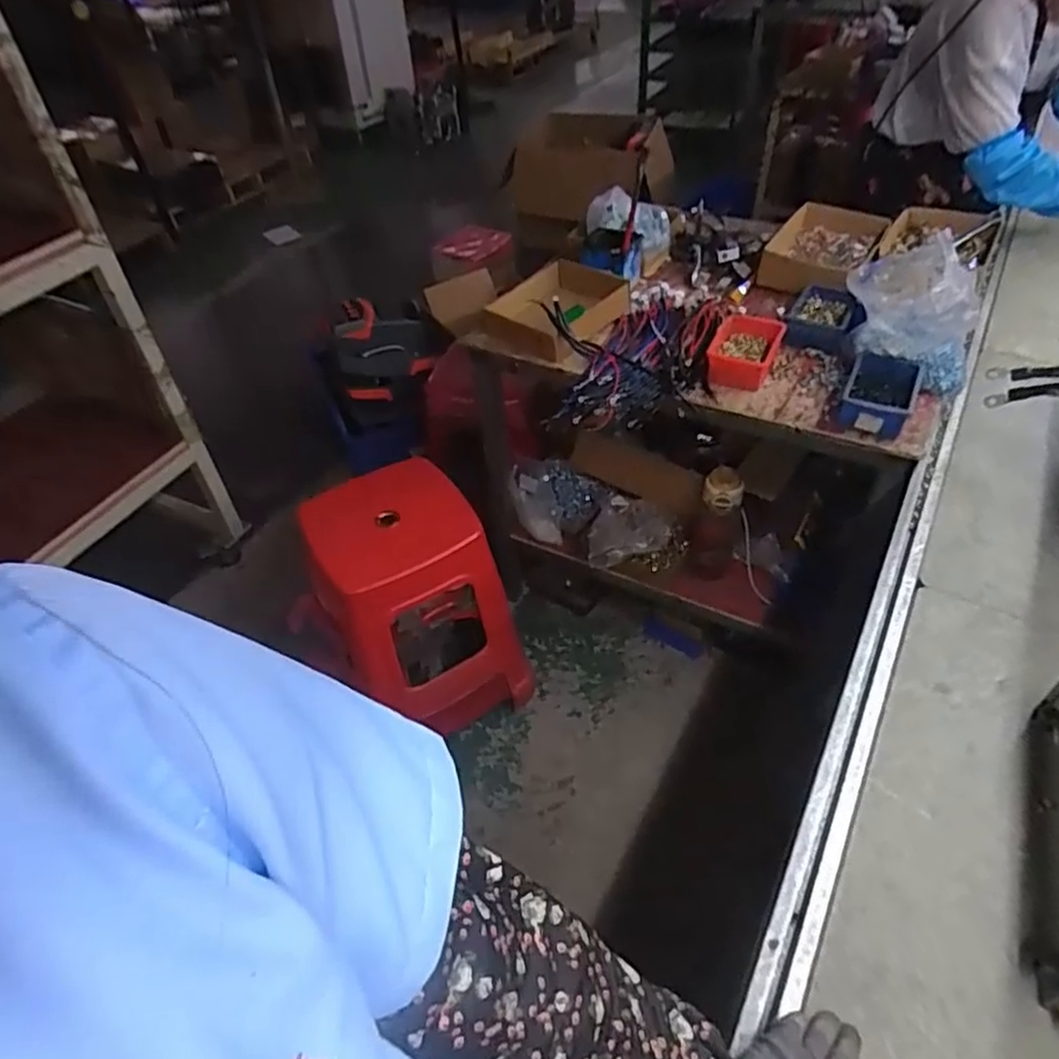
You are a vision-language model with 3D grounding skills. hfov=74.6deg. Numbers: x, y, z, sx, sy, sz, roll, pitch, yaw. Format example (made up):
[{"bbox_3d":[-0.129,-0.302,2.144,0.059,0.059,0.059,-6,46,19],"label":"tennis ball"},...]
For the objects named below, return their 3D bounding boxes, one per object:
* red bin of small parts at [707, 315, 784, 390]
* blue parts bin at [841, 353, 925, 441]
[{"bbox_3d":[0.351,-0.292,1.132,0.096,0.050,0.142,18,51,19],"label":"red bin of small parts"},{"bbox_3d":[0.516,-0.197,1.031,0.100,0.049,0.144,19,51,20],"label":"blue parts bin"}]

